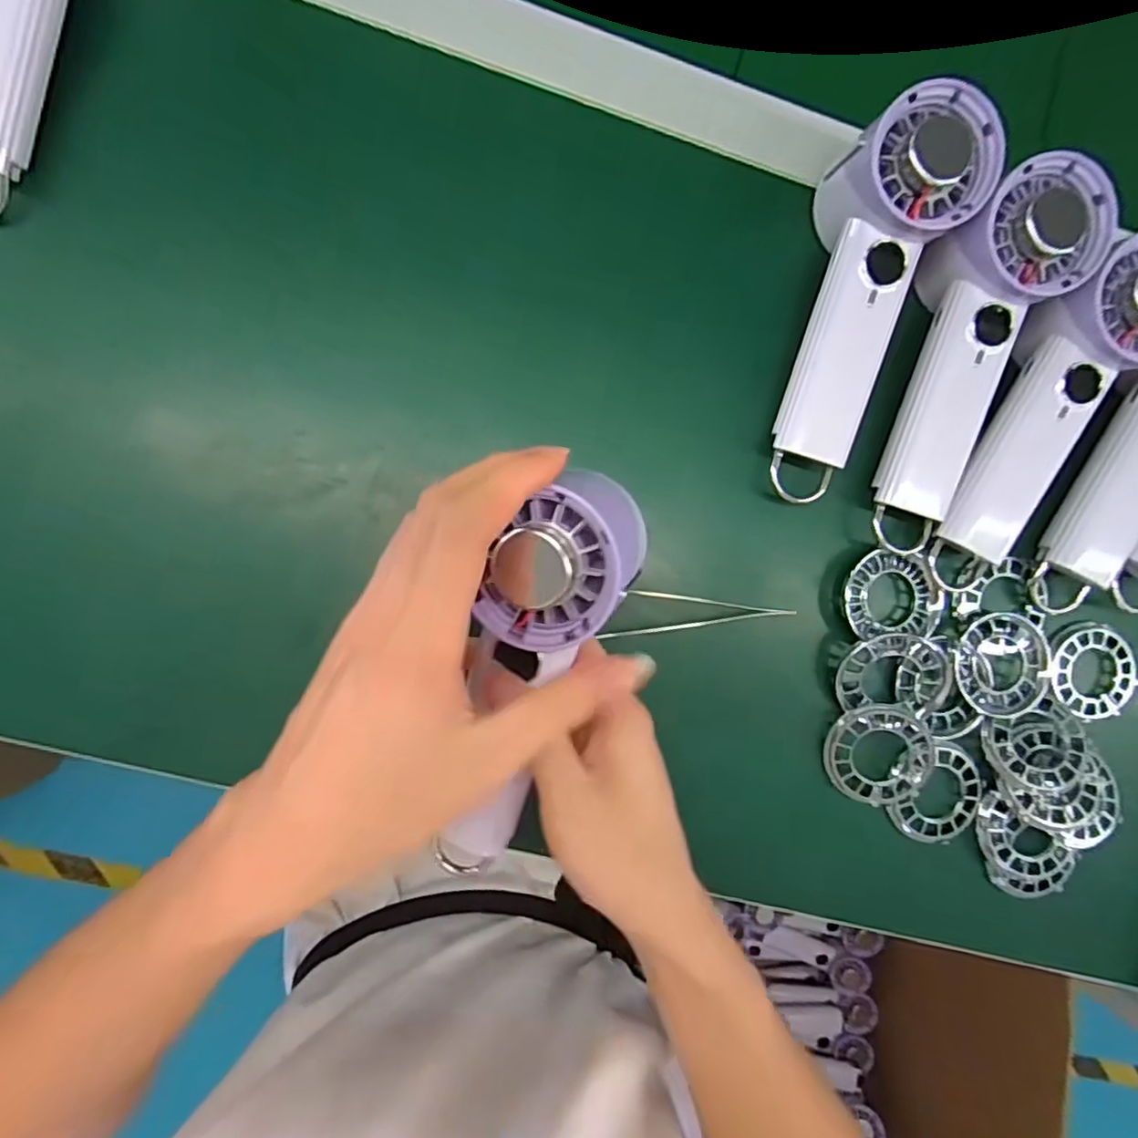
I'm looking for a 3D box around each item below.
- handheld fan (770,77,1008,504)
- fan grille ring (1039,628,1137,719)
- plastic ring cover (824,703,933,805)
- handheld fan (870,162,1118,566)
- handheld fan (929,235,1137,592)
[{"bbox_3d":[0.149,-0.135,0.321,0.061,0.049,0.194,16,102,-7],"label":"handheld fan"},{"bbox_3d":[0.310,0.062,0.364,0.053,0.010,0.052,0,90,-7],"label":"fan grille ring"},{"bbox_3d":[0.173,0.105,0.344,0.056,0.010,0.055,0,96,2],"label":"plastic ring cover"},{"bbox_3d":[0.206,-0.106,0.325,0.062,0.049,0.196,16,104,-7],"label":"handheld fan"},{"bbox_3d":[0.252,-0.080,0.323,0.066,0.030,0.187,27,102,-6],"label":"handheld fan"}]

